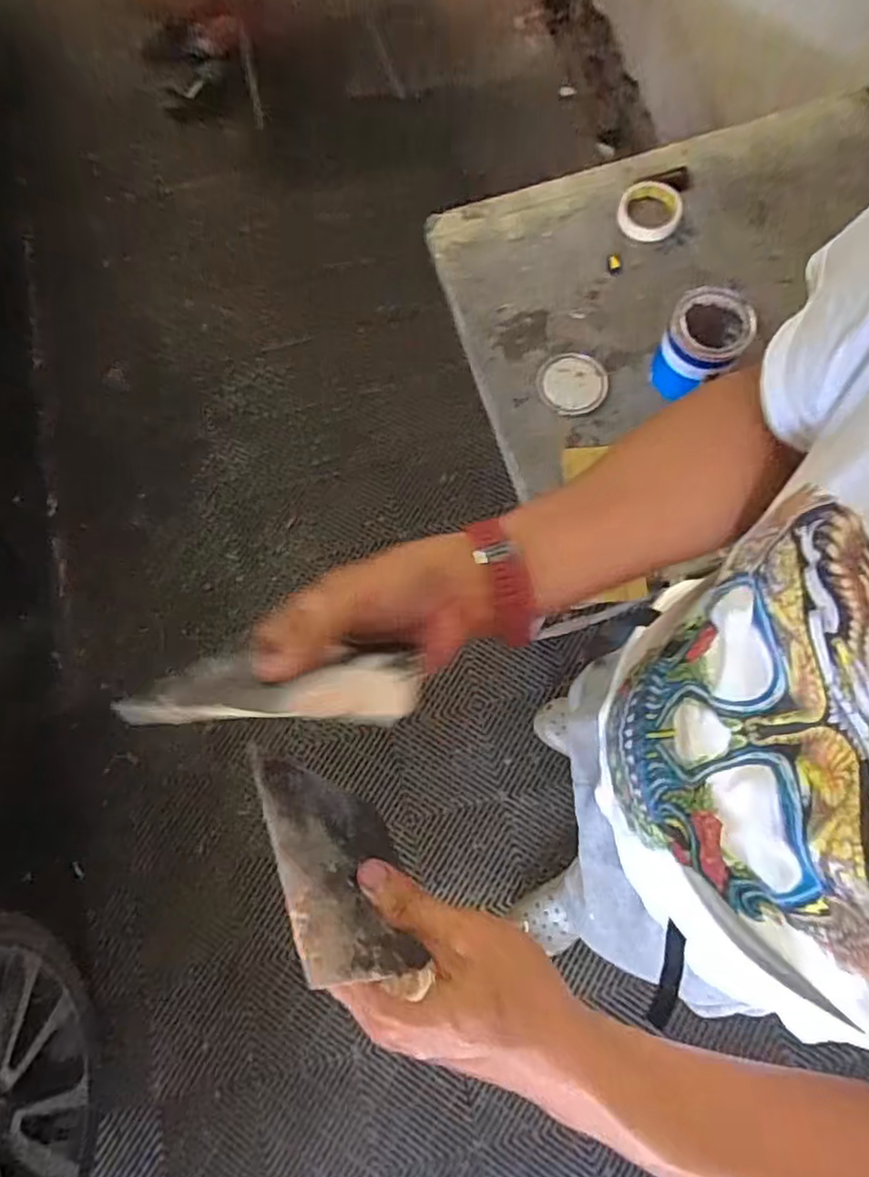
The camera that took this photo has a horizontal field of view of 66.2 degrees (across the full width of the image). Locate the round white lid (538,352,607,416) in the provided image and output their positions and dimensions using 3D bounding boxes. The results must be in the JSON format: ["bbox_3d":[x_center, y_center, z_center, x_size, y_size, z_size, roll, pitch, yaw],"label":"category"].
[{"bbox_3d":[0.203,-0.303,0.982,0.099,0.008,0.098,2,75,4],"label":"round white lid"}]

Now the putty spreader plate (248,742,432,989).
[{"bbox_3d":[-0.048,0.145,0.353,0.007,0.096,0.130,-47,41,8],"label":"putty spreader plate"}]

